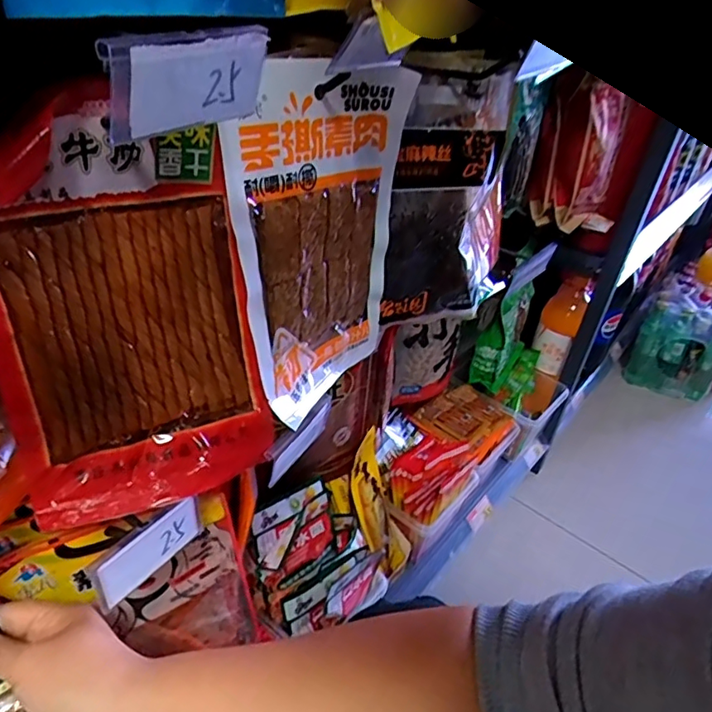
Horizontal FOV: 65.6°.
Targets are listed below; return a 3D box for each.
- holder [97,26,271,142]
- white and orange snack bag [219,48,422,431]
[{"bbox_3d":[-0.074,-0.123,0.244,0.012,0.043,0.080,42,49,14],"label":"holder"},{"bbox_3d":[-0.020,-0.084,0.424,0.034,0.253,0.153,23,37,37],"label":"white and orange snack bag"}]

